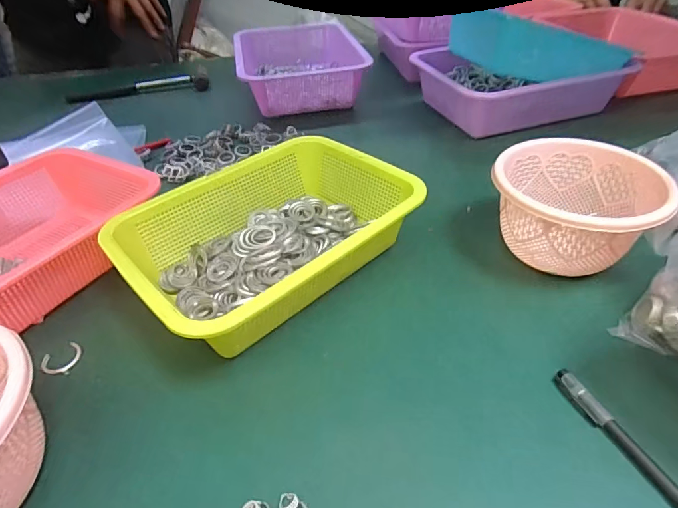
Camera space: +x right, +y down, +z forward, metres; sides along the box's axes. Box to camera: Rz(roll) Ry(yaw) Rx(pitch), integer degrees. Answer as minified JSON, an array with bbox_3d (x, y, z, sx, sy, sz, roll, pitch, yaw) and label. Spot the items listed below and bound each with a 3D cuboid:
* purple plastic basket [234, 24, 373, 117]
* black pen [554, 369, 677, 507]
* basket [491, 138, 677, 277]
[{"bbox_3d":[-0.083,-0.355,0.780,0.214,0.078,0.274,-11,42,-10],"label":"purple plastic basket"},{"bbox_3d":[0.195,0.134,0.258,0.014,0.007,0.152,-16,43,-15],"label":"black pen"},{"bbox_3d":[0.222,-0.044,0.404,0.138,0.083,0.132,-1,41,1],"label":"basket"}]

